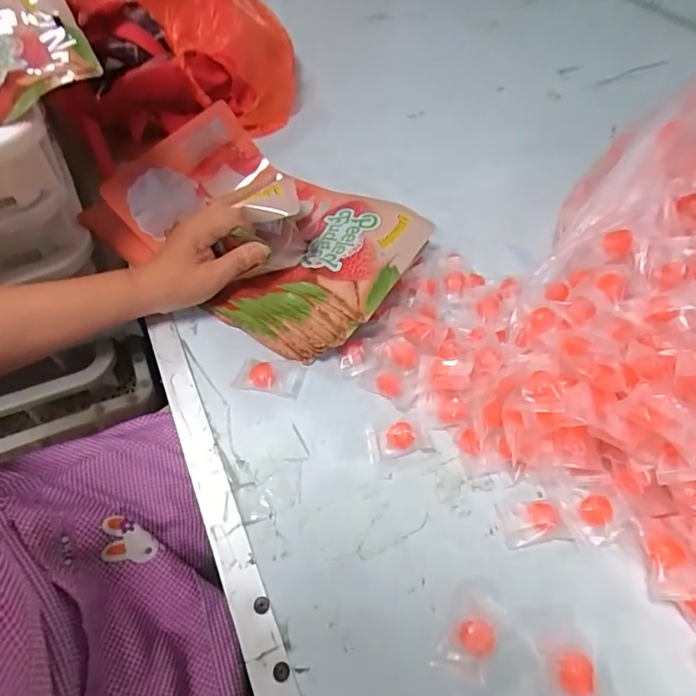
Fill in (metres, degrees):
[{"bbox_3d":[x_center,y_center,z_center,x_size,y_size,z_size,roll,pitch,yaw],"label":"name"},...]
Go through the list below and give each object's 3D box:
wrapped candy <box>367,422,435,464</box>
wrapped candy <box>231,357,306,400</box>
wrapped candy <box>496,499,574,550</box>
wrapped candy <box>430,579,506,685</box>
[{"bbox_3d":[0.039,0.070,0.374,0.047,0.019,0.026,-10,54,-9],"label":"wrapped candy"},{"bbox_3d":[-0.068,0.023,0.412,0.056,0.014,0.034,8,53,4],"label":"wrapped candy"},{"bbox_3d":[0.131,0.123,0.341,0.041,0.014,0.032,-8,53,-8],"label":"wrapped candy"},{"bbox_3d":[0.079,0.177,0.300,0.031,0.010,0.056,24,56,16],"label":"wrapped candy"}]

